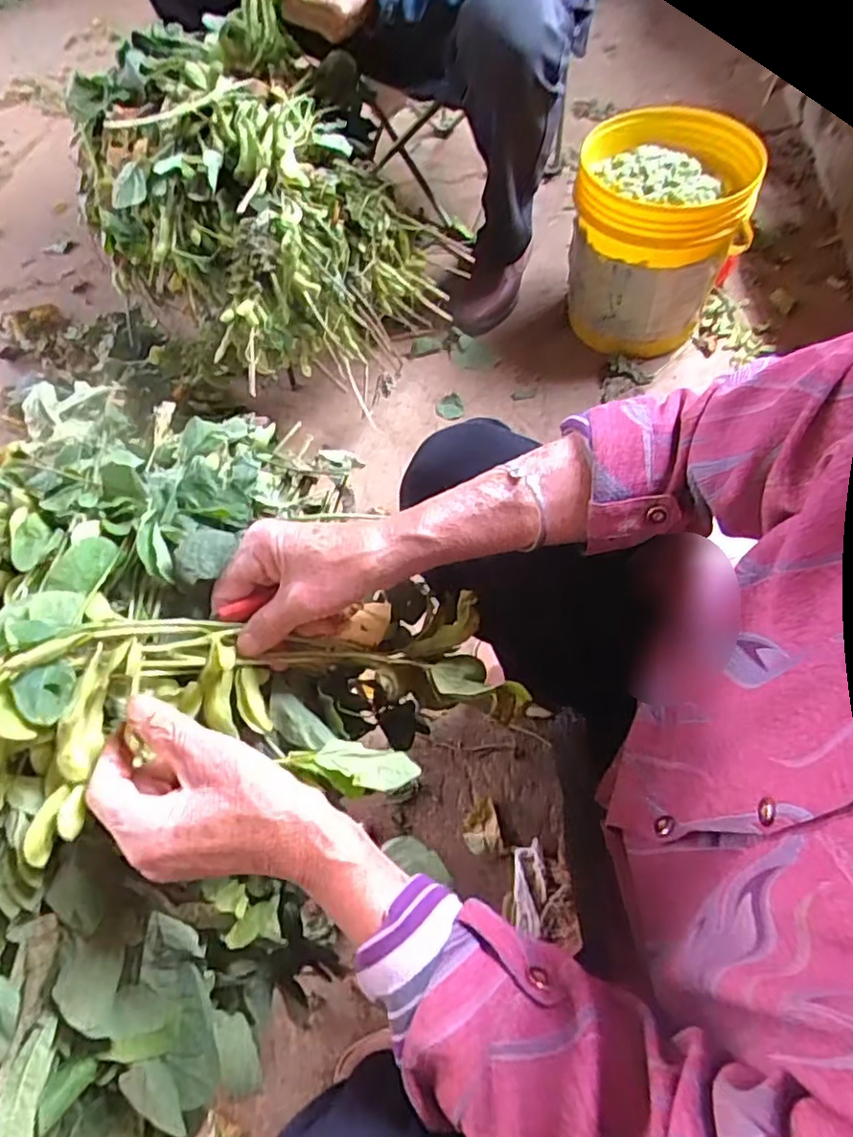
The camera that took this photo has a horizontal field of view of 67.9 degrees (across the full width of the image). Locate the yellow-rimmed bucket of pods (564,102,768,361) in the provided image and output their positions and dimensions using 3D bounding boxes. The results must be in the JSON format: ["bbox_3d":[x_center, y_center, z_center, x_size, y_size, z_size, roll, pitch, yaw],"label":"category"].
[{"bbox_3d":[0.347,-0.522,1.004,0.231,0.269,0.256,7,60,11],"label":"yellow-rimmed bucket of pods"}]

